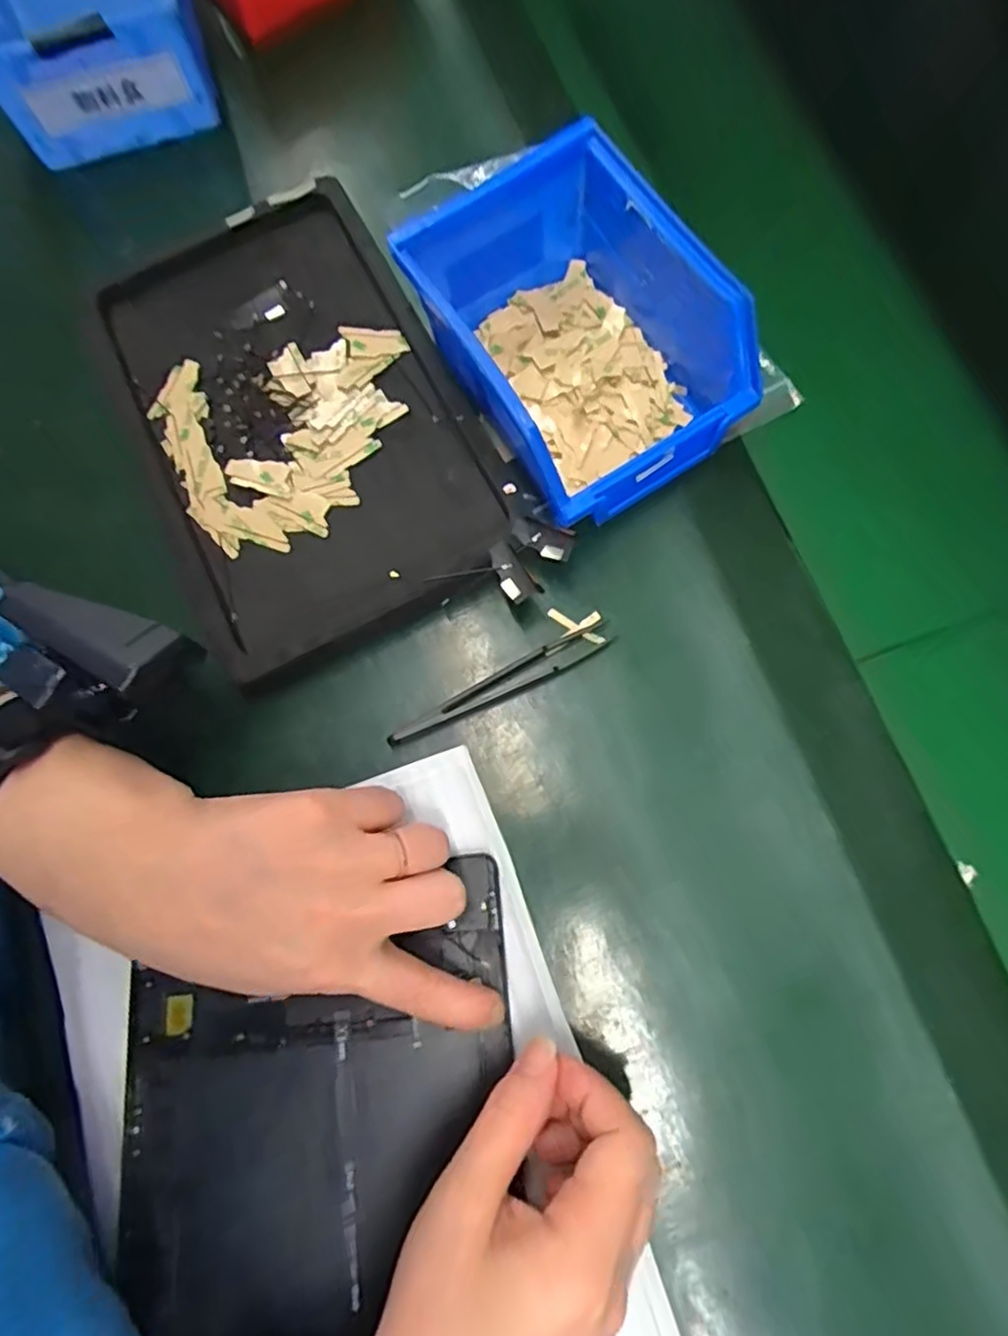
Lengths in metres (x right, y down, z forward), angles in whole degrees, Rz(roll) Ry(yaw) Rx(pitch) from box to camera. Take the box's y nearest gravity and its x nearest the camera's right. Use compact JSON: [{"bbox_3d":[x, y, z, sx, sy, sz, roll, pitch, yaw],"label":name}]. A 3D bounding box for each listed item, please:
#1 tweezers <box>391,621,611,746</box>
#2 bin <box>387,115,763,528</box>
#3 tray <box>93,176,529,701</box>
[{"bbox_3d":[-0.001,0.007,0.295,0.110,0.012,0.013,-27,75,-5],"label":"tweezers"},{"bbox_3d":[0.036,-0.146,0.299,0.116,0.076,0.143,-26,76,-5],"label":"bin"},{"bbox_3d":[-0.109,-0.132,0.339,0.161,0.033,0.277,-29,75,-6],"label":"tray"}]

